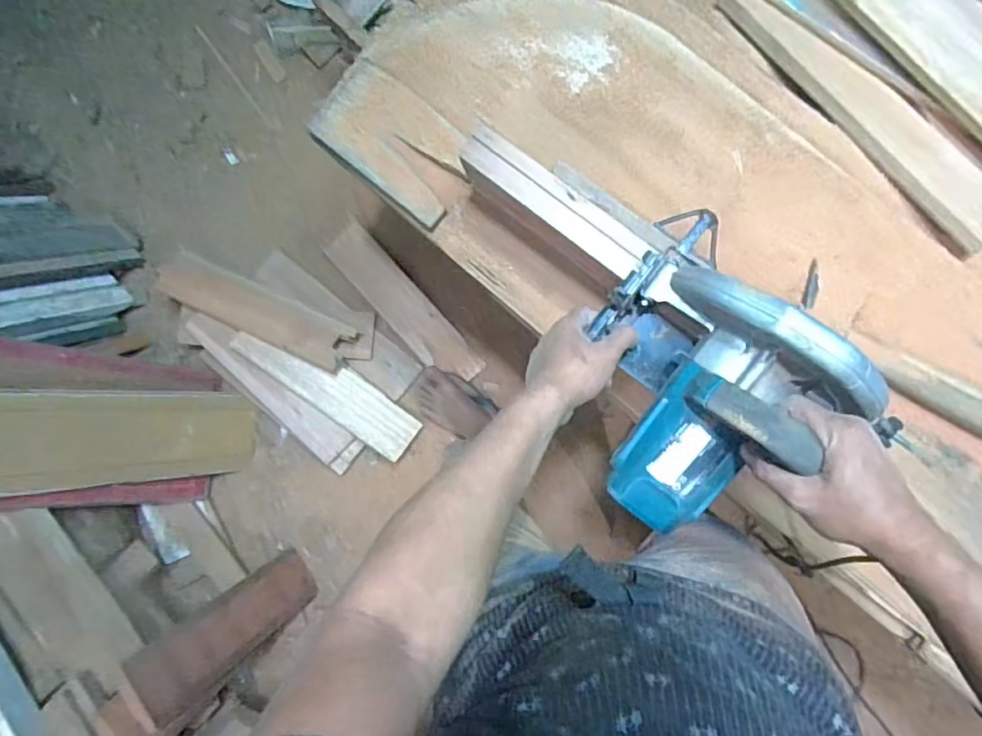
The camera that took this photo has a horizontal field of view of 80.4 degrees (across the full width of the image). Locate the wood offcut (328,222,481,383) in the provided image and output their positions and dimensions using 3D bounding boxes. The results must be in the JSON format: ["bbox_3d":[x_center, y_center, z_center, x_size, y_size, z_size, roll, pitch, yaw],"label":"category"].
[{"bbox_3d":[-0.195,-0.135,1.315,0.100,0.017,0.428,-42,94,-2],"label":"wood offcut"}]

